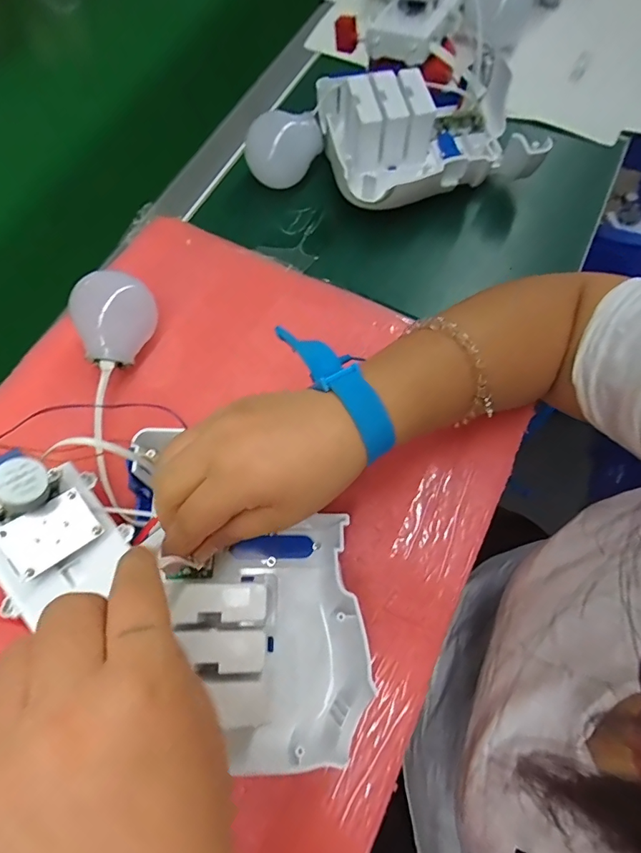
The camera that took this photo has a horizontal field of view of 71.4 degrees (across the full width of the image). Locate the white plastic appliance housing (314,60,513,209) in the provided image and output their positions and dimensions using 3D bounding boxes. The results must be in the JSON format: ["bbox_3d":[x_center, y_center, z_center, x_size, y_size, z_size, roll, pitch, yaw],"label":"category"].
[{"bbox_3d":[0.098,-0.266,0.417,0.186,0.068,0.144,-9,71,-3],"label":"white plastic appliance housing"}]

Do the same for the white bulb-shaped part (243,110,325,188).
[{"bbox_3d":[-0.035,-0.260,0.422,0.052,0.051,0.065,39,75,12],"label":"white bulb-shaped part"}]

